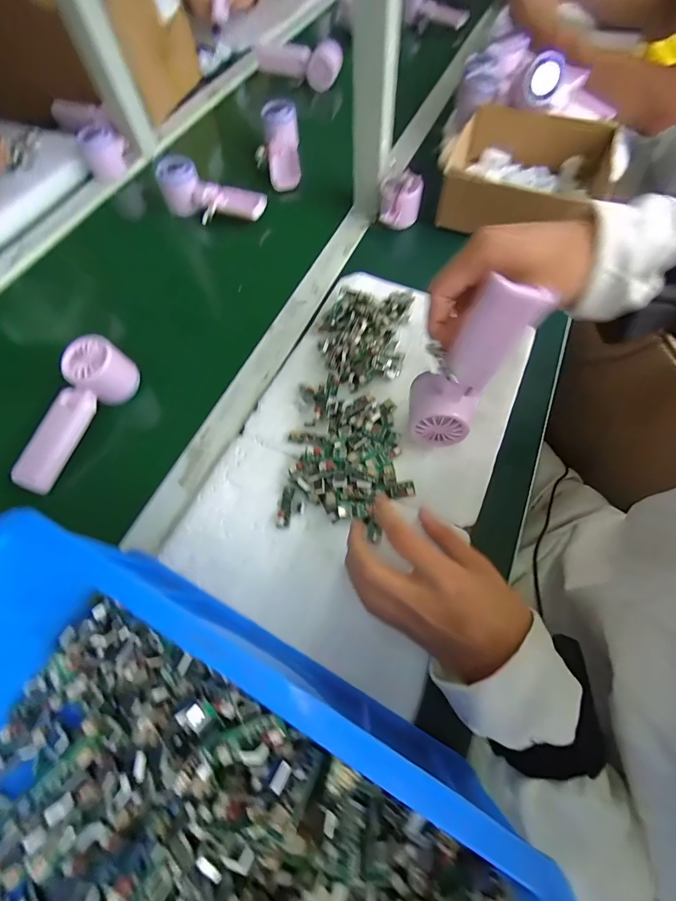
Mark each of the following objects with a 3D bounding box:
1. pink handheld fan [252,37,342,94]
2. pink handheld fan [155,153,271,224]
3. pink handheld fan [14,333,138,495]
[{"bbox_3d":[-0.074,-0.782,0.748,0.199,0.050,0.061,32,68,17],"label":"pink handheld fan"},{"bbox_3d":[-0.191,-0.387,0.561,0.164,0.052,0.068,12,64,8],"label":"pink handheld fan"},{"bbox_3d":[-0.287,-0.043,0.395,0.047,0.057,0.167,19,65,11],"label":"pink handheld fan"}]

